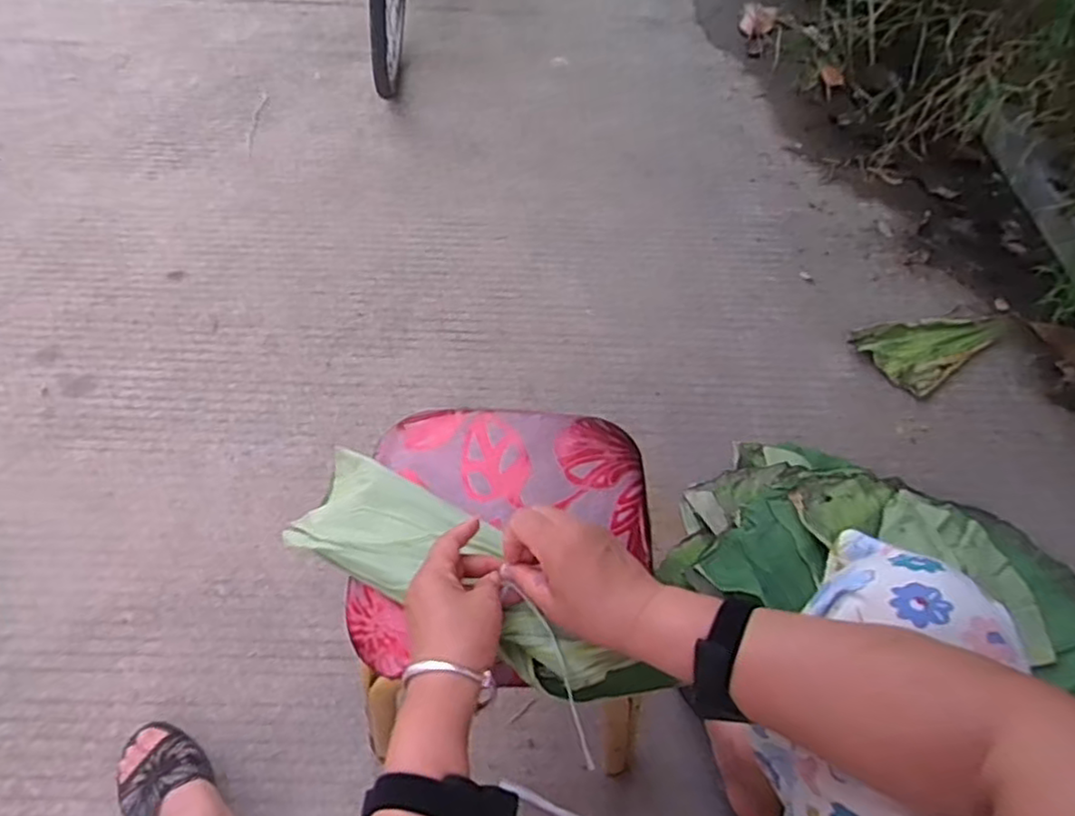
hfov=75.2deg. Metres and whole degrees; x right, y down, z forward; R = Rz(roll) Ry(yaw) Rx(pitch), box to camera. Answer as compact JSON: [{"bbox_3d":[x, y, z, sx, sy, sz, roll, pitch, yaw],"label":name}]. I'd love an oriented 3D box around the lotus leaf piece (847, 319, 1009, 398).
[{"bbox_3d":[0.776,-0.130,1.344,0.331,0.015,0.159,-20,57,-17],"label":"lotus leaf piece"}]

